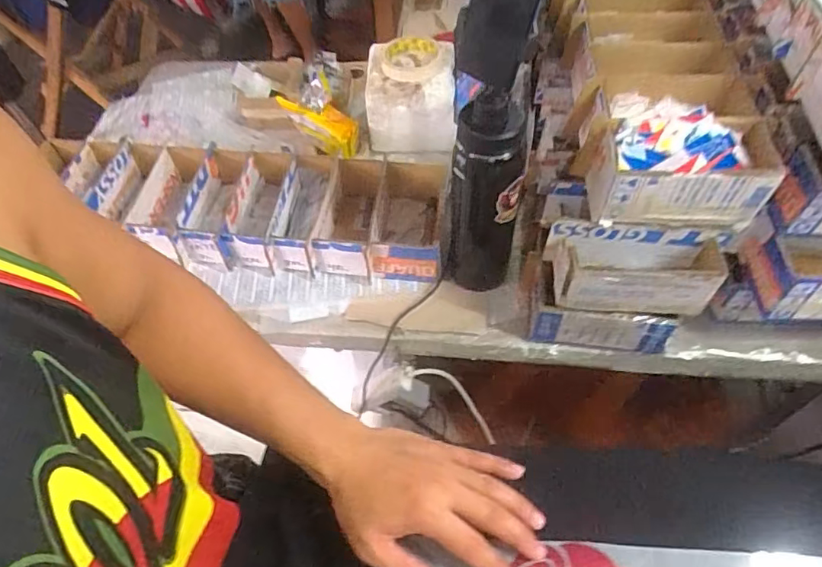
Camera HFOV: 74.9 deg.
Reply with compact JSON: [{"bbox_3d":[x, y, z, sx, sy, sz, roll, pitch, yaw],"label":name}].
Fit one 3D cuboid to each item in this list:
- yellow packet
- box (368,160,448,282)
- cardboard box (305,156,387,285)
[{"bbox_3d":[-0.146,-0.253,0.846,0.147,0.053,0.052,29,60,6],"label":"yellow packet"},{"bbox_3d":[0.000,-0.089,0.743,0.094,0.068,0.169,4,55,5],"label":"box"},{"bbox_3d":[-0.083,-0.096,0.752,0.088,0.072,0.172,4,55,5],"label":"cardboard box"}]

